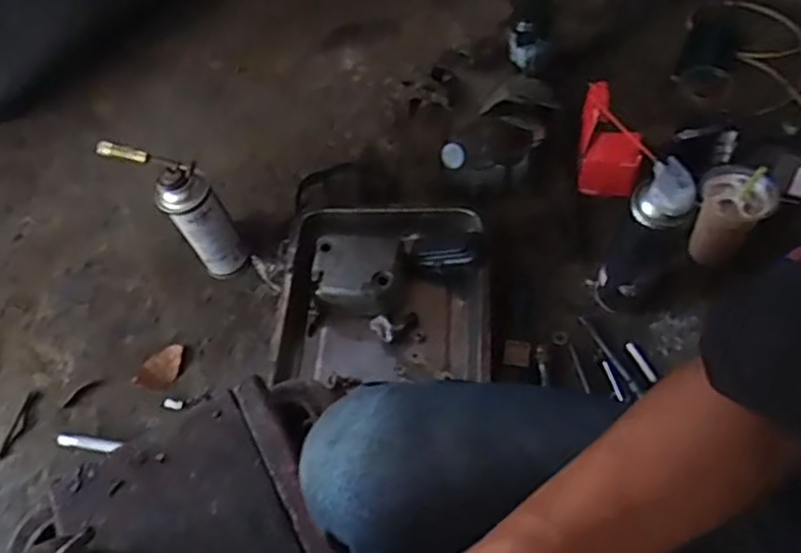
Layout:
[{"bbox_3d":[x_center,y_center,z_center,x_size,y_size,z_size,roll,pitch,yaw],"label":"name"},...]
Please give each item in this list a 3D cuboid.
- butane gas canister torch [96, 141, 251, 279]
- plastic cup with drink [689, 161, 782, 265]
[{"bbox_3d":[-0.279,-0.077,0.896,0.125,0.242,0.062,23,57,17],"label":"butane gas canister torch"},{"bbox_3d":[0.405,-0.077,0.849,0.085,0.105,0.085,32,60,22],"label":"plastic cup with drink"}]

